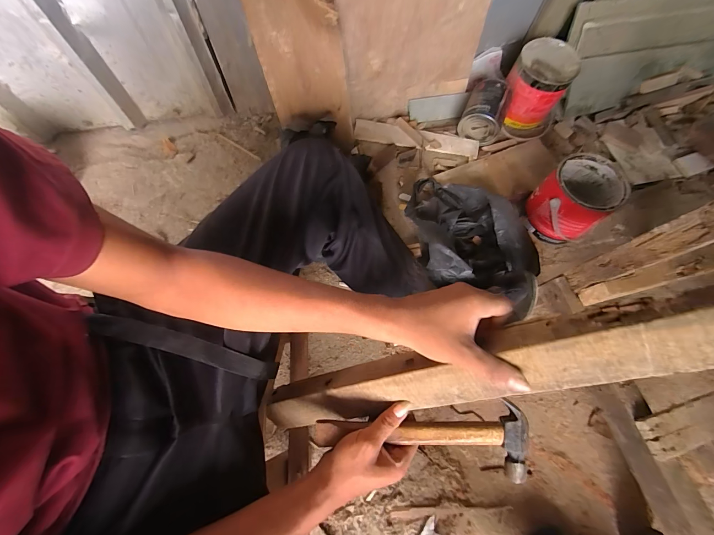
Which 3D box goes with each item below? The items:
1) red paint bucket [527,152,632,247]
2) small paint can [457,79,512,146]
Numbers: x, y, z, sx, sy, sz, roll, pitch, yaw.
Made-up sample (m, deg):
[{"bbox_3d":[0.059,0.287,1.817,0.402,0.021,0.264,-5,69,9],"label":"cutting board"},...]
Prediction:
[{"bbox_3d":[0.502,-0.157,0.724,0.145,0.140,0.153,37,72,11],"label":"red paint bucket"},{"bbox_3d":[0.351,-0.424,0.836,0.110,0.104,0.119,25,70,7],"label":"small paint can"}]

